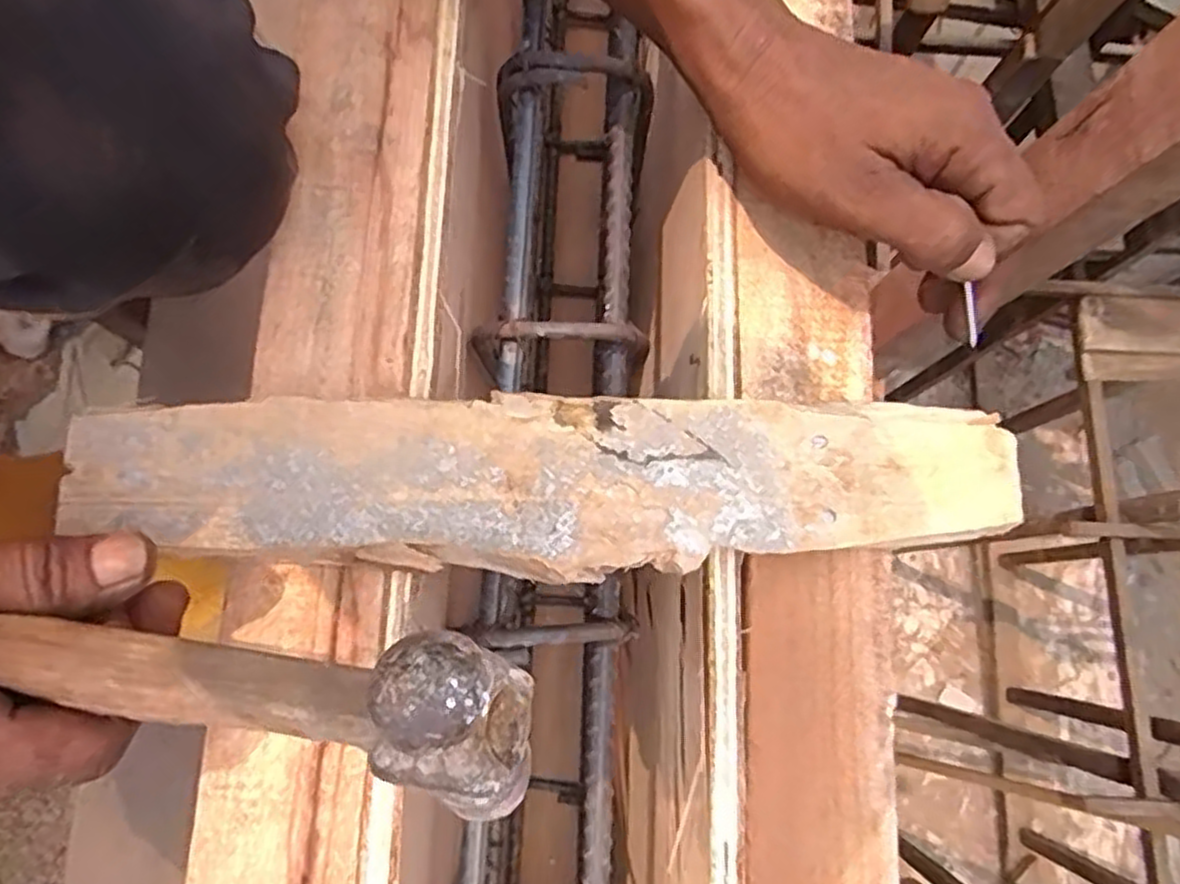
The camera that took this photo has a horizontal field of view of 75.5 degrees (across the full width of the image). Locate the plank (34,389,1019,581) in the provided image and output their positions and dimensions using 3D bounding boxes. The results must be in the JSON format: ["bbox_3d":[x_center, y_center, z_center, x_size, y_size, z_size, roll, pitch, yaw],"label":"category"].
[{"bbox_3d":[-0.011,0.014,0.276,0.332,0.021,0.061,1,79,-1],"label":"plank"}]

